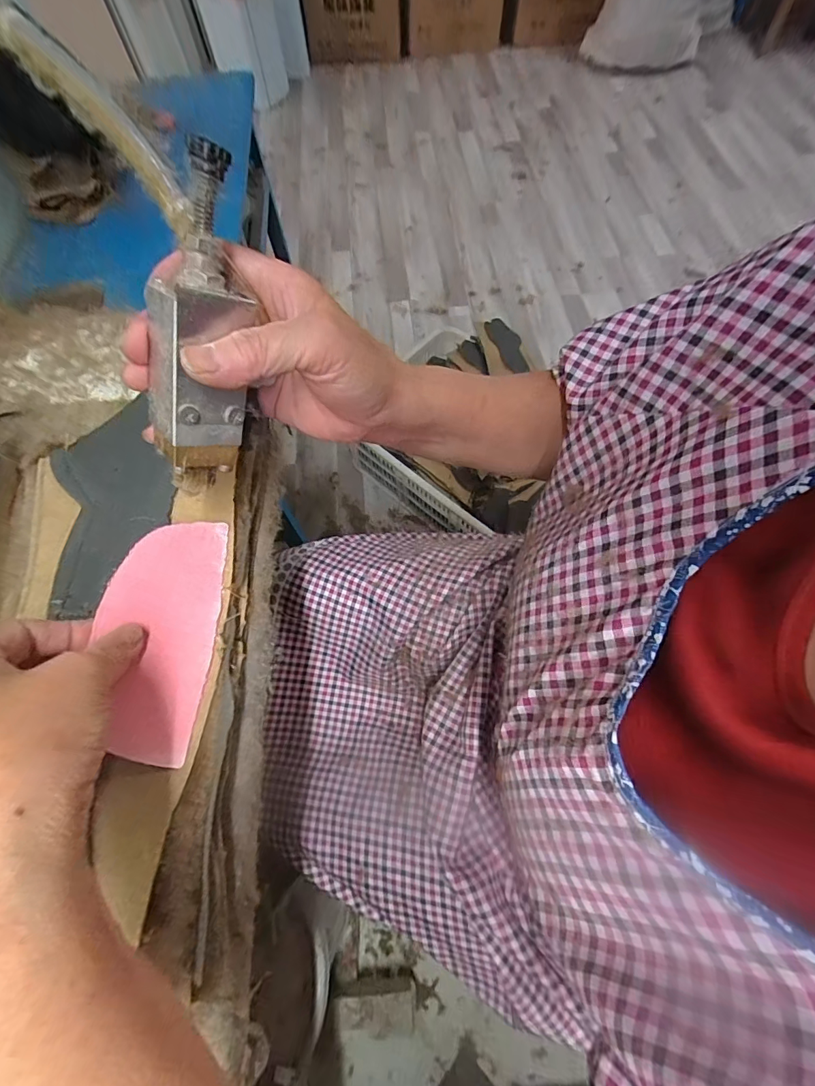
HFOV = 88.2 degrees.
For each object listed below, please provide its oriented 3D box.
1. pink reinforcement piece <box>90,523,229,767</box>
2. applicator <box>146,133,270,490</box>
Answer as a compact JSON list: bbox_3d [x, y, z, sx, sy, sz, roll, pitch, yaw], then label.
[{"bbox_3d":[-0.139,0.049,0.237,0.057,0.004,0.132,11,64,-31],"label":"pink reinforcement piece"},{"bbox_3d":[-0.099,-0.094,0.200,0.036,0.145,0.040,30,28,35],"label":"applicator"}]

